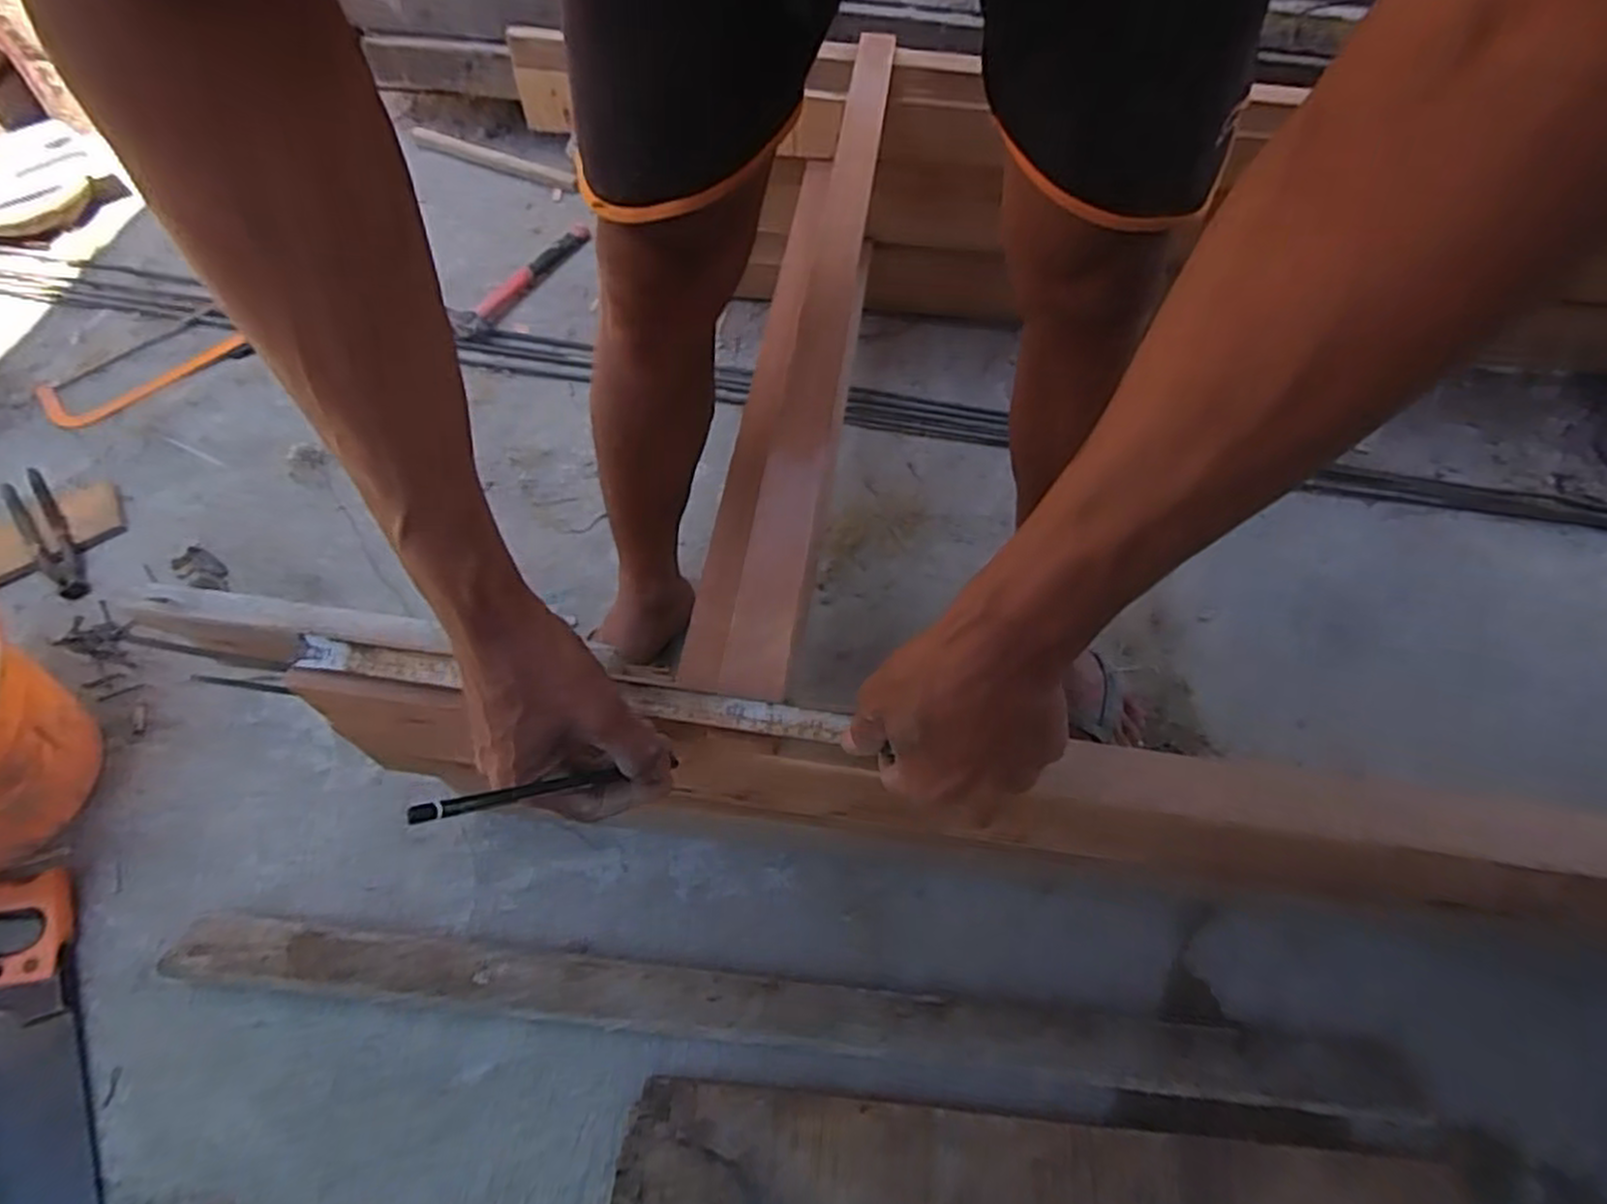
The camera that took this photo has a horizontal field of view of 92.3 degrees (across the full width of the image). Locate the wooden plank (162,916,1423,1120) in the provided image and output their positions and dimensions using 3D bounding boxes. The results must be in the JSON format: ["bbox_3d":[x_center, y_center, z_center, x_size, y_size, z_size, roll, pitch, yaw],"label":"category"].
[{"bbox_3d":[-0.018,0.368,0.703,1.092,0.025,0.061,6,60,1],"label":"wooden plank"}]

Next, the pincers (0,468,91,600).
[{"bbox_3d":[-0.931,-0.083,0.944,0.051,0.022,0.214,-35,67,-20],"label":"pincers"}]

